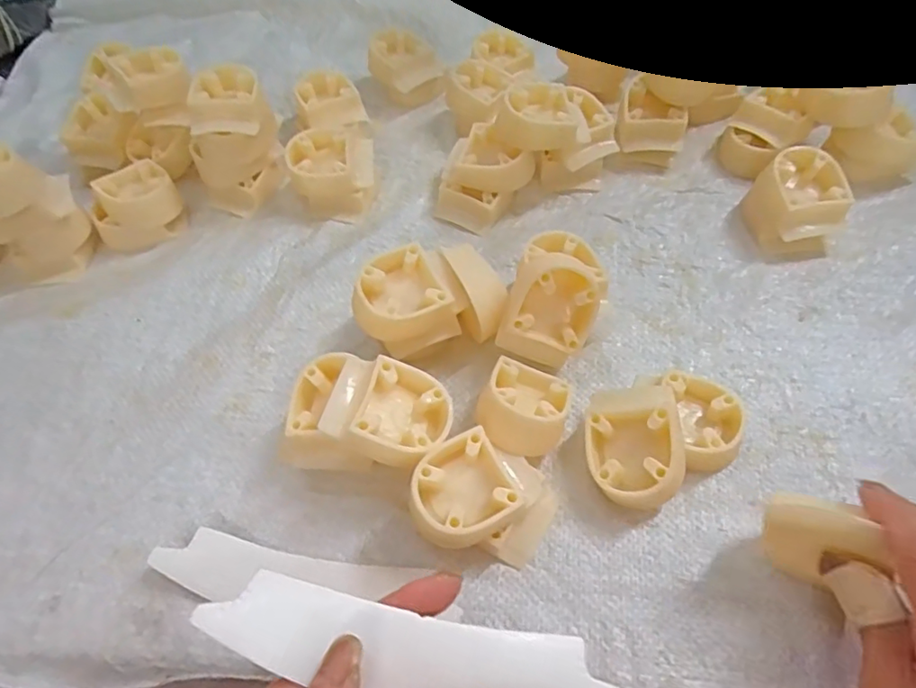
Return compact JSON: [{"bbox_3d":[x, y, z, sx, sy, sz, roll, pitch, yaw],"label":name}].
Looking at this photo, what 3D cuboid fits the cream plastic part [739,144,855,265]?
[{"bbox_3d":[0.228,-0.094,0.378,0.050,0.040,0.060,-8,58,-1],"label":"cream plastic part"}]

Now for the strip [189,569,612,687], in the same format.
[{"bbox_3d":[-0.017,0.116,0.211,0.149,0.011,0.032,16,59,-6],"label":"strip"}]

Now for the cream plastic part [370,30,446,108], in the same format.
[{"bbox_3d":[-0.041,-0.238,0.485,0.064,0.038,0.058,-29,60,-14],"label":"cream plastic part"}]

